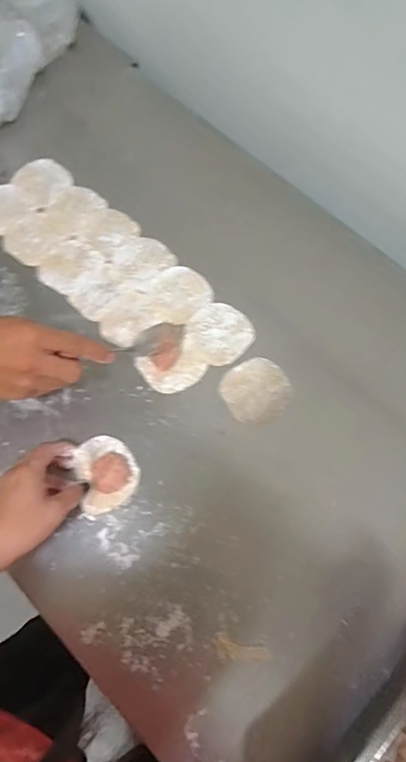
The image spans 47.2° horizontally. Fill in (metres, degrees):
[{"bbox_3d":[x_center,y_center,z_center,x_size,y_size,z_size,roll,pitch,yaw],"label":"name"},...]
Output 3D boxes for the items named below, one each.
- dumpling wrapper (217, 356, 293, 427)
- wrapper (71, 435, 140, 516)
[{"bbox_3d":[0.065,0.013,0.562,0.079,0.006,0.078,1,71,-3],"label":"dumpling wrapper"},{"bbox_3d":[-0.106,0.100,0.509,0.065,0.022,0.082,-19,72,-7],"label":"wrapper"}]

